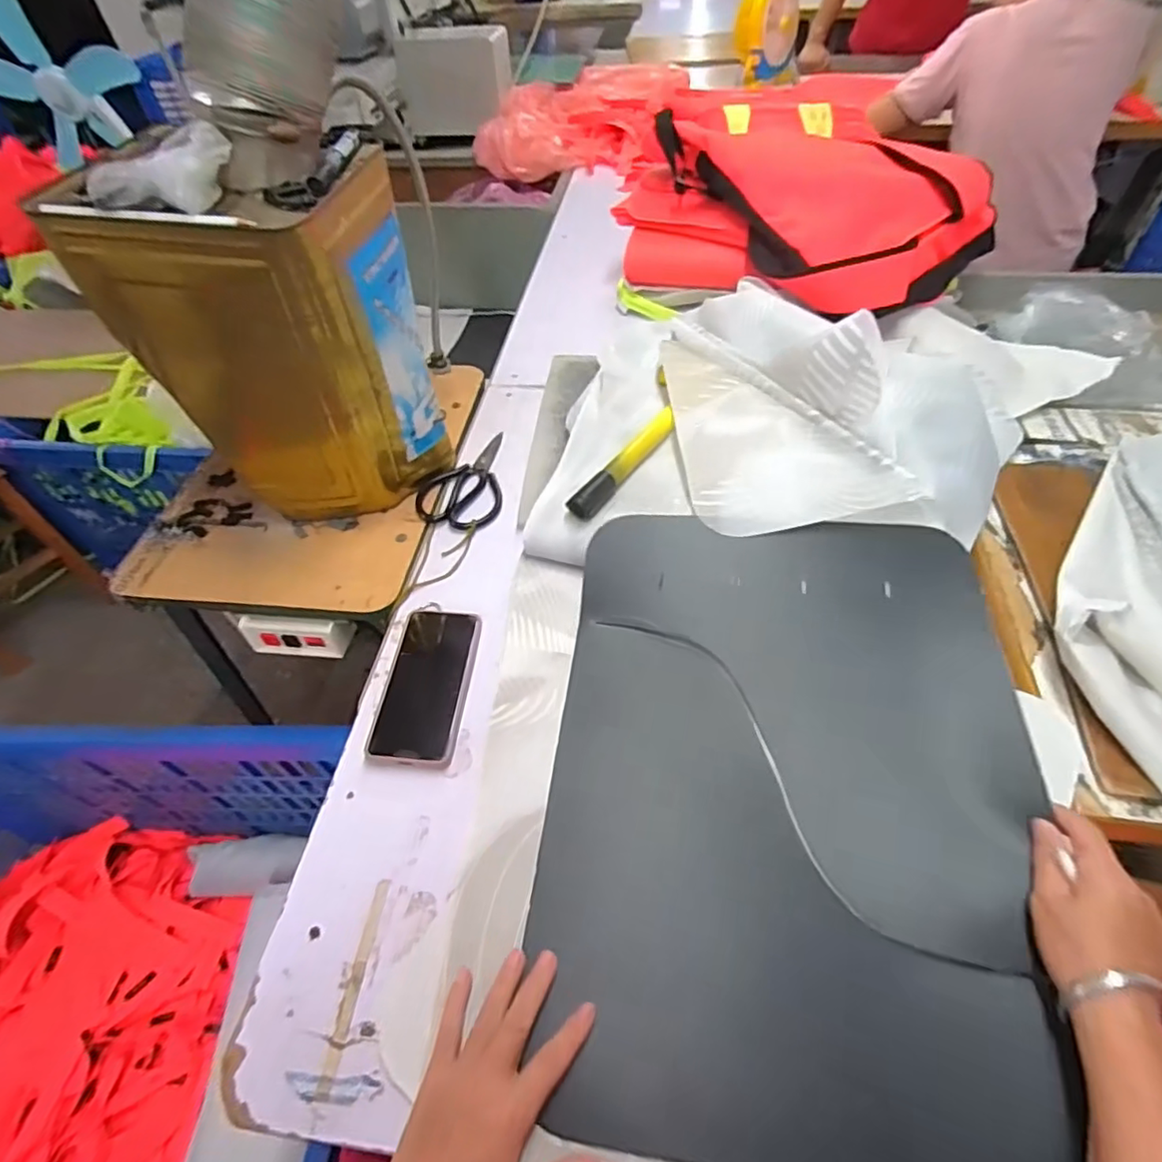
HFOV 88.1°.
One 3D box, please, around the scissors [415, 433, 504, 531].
[{"bbox_3d":[-0.137,-0.136,0.774,0.101,0.012,0.175,11,54,13],"label":"scissors"}]

